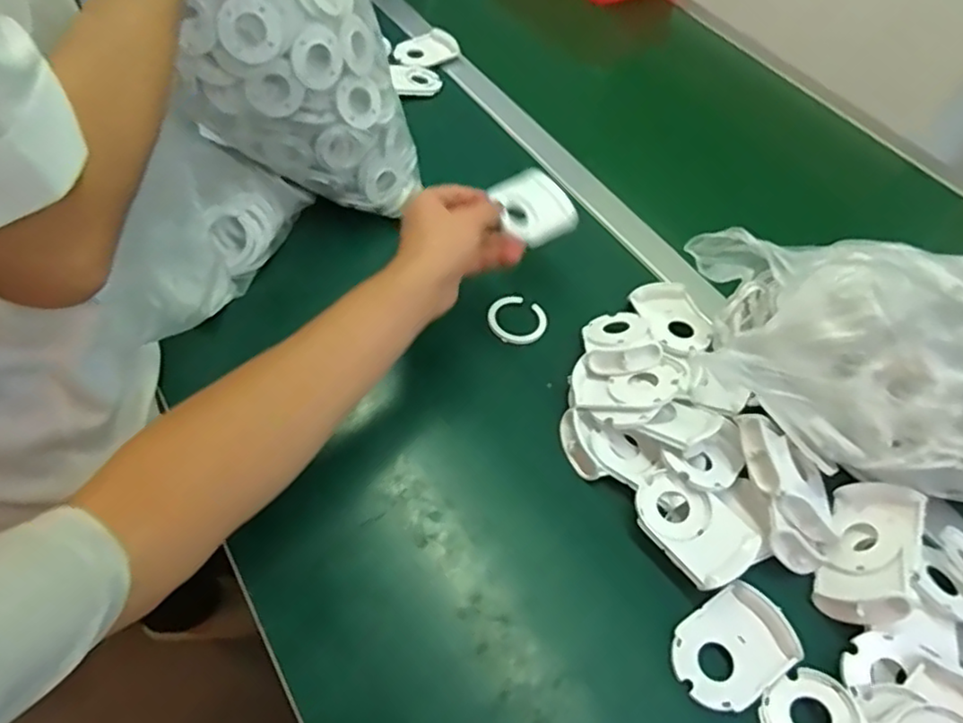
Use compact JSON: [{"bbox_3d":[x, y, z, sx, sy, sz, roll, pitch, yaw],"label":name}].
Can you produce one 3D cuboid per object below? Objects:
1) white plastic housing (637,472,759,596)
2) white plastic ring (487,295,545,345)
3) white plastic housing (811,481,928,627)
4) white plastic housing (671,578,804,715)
[{"bbox_3d":[0.146,0.114,0.445,0.053,0.018,0.082,-29,62,-26],"label":"white plastic housing"},{"bbox_3d":[0.032,-0.037,0.568,0.049,0.007,0.051,4,53,-5],"label":"white plastic ring"},{"bbox_3d":[0.271,0.131,0.447,0.056,0.018,0.106,-7,38,47],"label":"white plastic housing"},{"bbox_3d":[0.162,0.185,0.413,0.080,0.009,0.058,-29,61,-18],"label":"white plastic housing"}]

